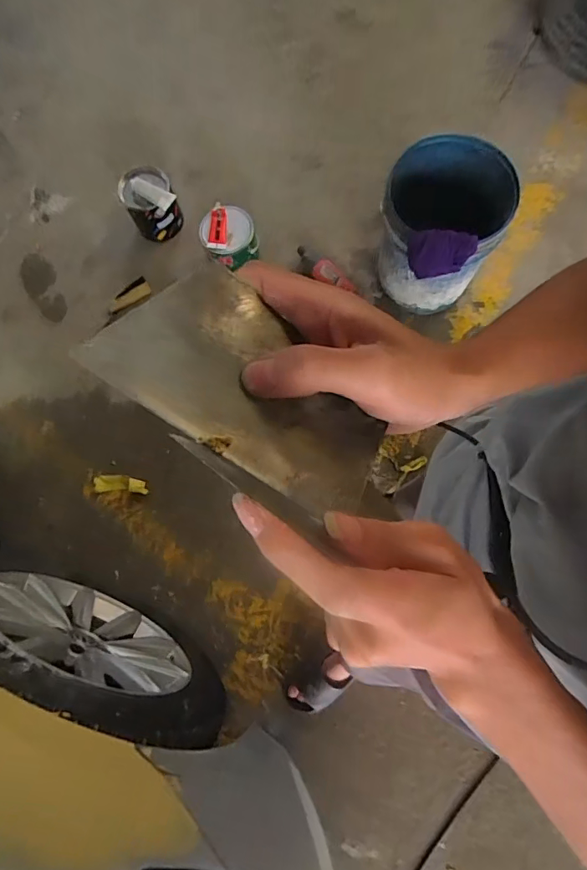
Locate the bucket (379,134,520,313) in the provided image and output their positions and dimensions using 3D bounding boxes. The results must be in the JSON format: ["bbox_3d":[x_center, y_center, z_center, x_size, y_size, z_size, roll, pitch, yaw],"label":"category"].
[{"bbox_3d":[0.365,-0.517,1.287,0.294,0.356,0.363,29,80,10],"label":"bucket"}]

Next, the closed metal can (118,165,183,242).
[{"bbox_3d":[-0.432,-0.702,1.470,0.148,0.153,0.168,-22,76,-2],"label":"closed metal can"}]

